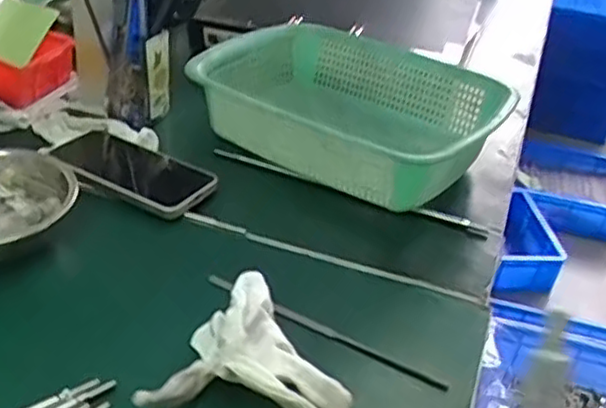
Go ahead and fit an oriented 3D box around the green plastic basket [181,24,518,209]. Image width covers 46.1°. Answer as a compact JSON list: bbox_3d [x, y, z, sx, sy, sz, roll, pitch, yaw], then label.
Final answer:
[{"bbox_3d":[0.045,-0.082,0.727,0.289,0.113,0.212,22,37,22],"label":"green plastic basket"}]

